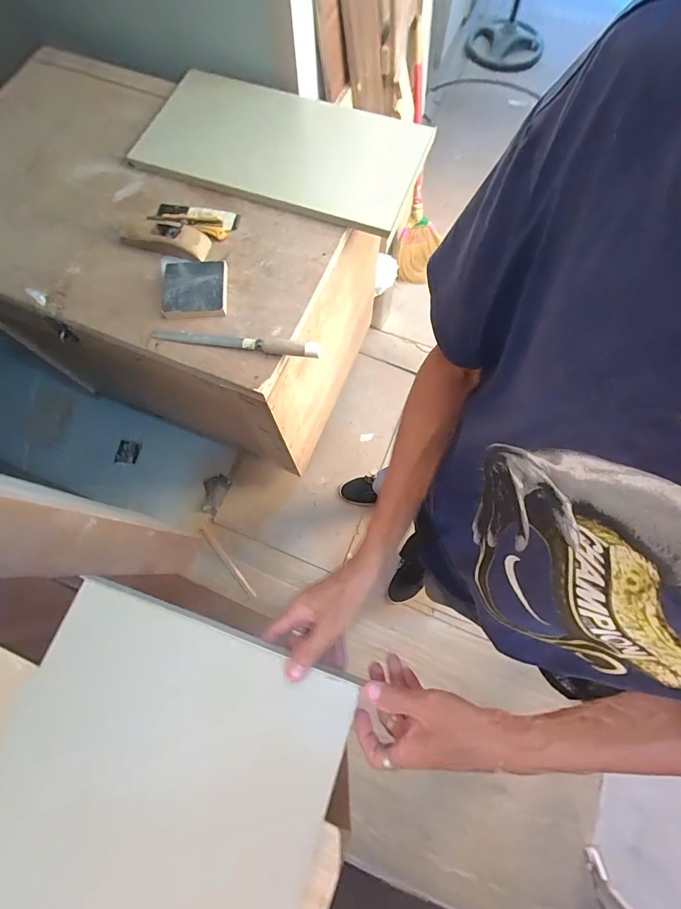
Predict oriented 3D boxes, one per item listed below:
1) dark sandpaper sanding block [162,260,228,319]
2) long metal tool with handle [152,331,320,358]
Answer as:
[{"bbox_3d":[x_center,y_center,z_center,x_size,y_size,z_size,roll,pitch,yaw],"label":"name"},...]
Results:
[{"bbox_3d":[-0.283,-0.321,0.735,0.119,0.025,0.117,-2,73,0],"label":"dark sandpaper sanding block"},{"bbox_3d":[-0.195,-0.212,0.711,0.311,0.029,0.024,8,74,2],"label":"long metal tool with handle"}]

